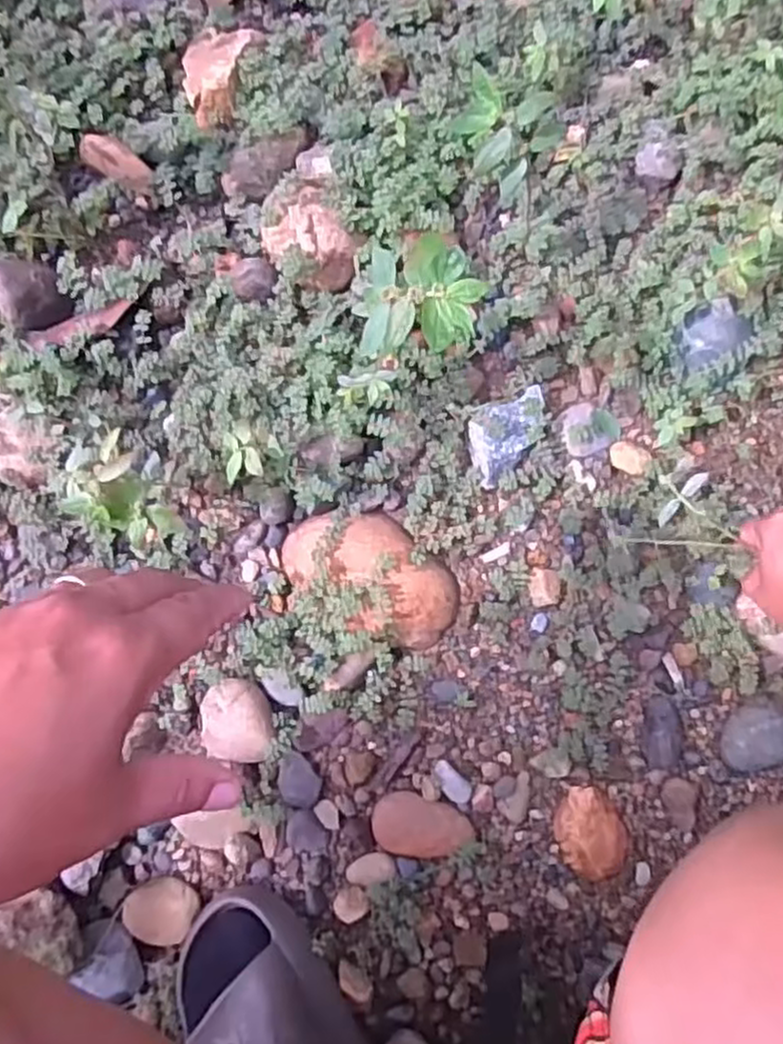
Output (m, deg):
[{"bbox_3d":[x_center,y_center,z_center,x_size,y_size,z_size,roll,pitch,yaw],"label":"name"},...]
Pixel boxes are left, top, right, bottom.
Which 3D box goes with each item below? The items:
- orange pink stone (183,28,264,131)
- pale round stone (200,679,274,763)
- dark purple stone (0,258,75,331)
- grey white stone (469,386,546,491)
[{"bbox_3d":[-0.134,-0.347,0.564,0.058,0.023,0.096,0,71,5],"label":"orange pink stone"},{"bbox_3d":[-0.113,0.147,0.539,0.055,0.025,0.056,0,88,5],"label":"pale round stone"},{"bbox_3d":[-0.276,-0.174,0.545,0.057,0.038,0.049,43,92,5],"label":"dark purple stone"},{"bbox_3d":[0.087,-0.063,0.533,0.063,0.023,0.052,-24,86,3],"label":"grey white stone"}]

